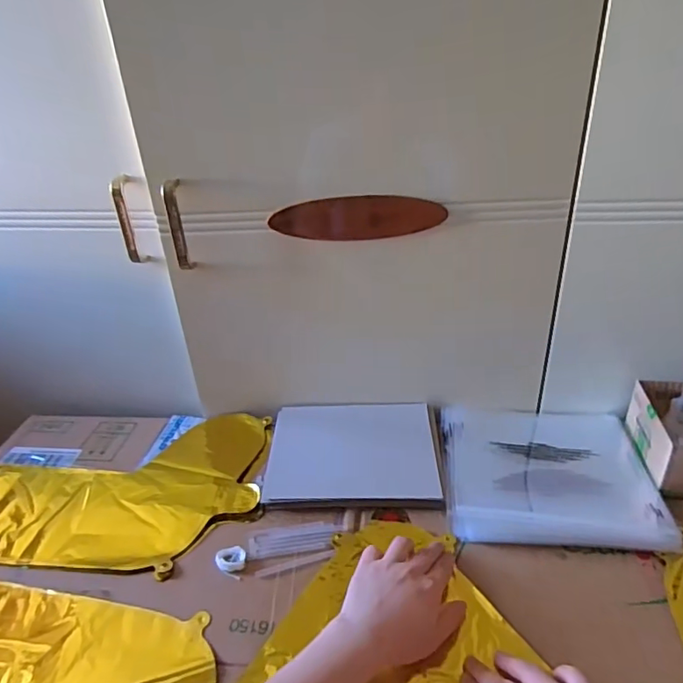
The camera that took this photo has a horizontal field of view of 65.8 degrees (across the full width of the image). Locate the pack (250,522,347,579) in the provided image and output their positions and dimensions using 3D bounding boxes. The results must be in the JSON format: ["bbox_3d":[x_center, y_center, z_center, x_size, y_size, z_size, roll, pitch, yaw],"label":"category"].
[{"bbox_3d":[-0.044,0.206,0.539,0.096,0.004,0.051,-10,31,-11],"label":"pack"}]

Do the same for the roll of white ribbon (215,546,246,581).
[{"bbox_3d":[-0.108,0.214,0.517,0.029,0.011,0.027,-3,31,2],"label":"roll of white ribbon"}]

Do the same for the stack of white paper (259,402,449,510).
[{"bbox_3d":[0.015,0.130,0.632,0.199,0.015,0.157,-1,31,4],"label":"stack of white paper"}]

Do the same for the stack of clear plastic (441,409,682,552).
[{"bbox_3d":[0.230,0.139,0.602,0.217,0.017,0.209,1,31,7],"label":"stack of clear plastic"}]

